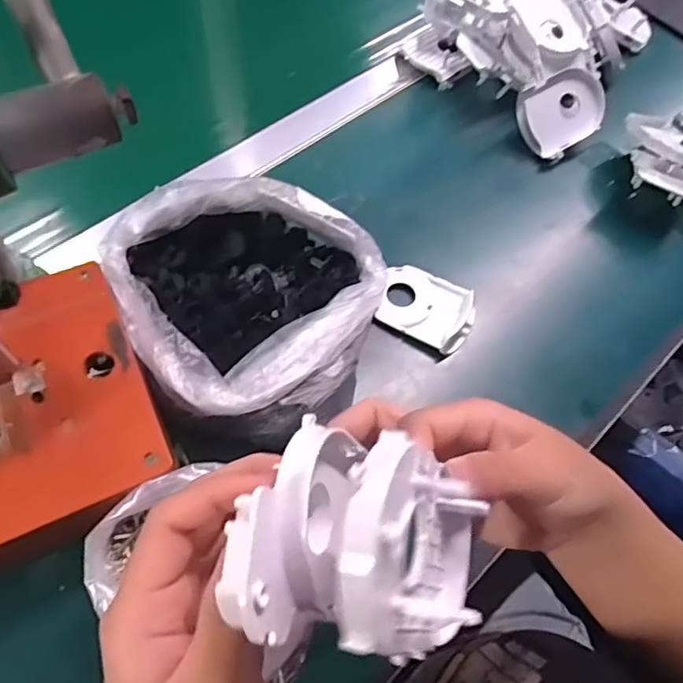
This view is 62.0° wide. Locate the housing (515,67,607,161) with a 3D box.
[{"bbox_3d":[0.207,-0.217,0.537,0.082,0.026,0.065,-29,109,-4],"label":"housing"}]

